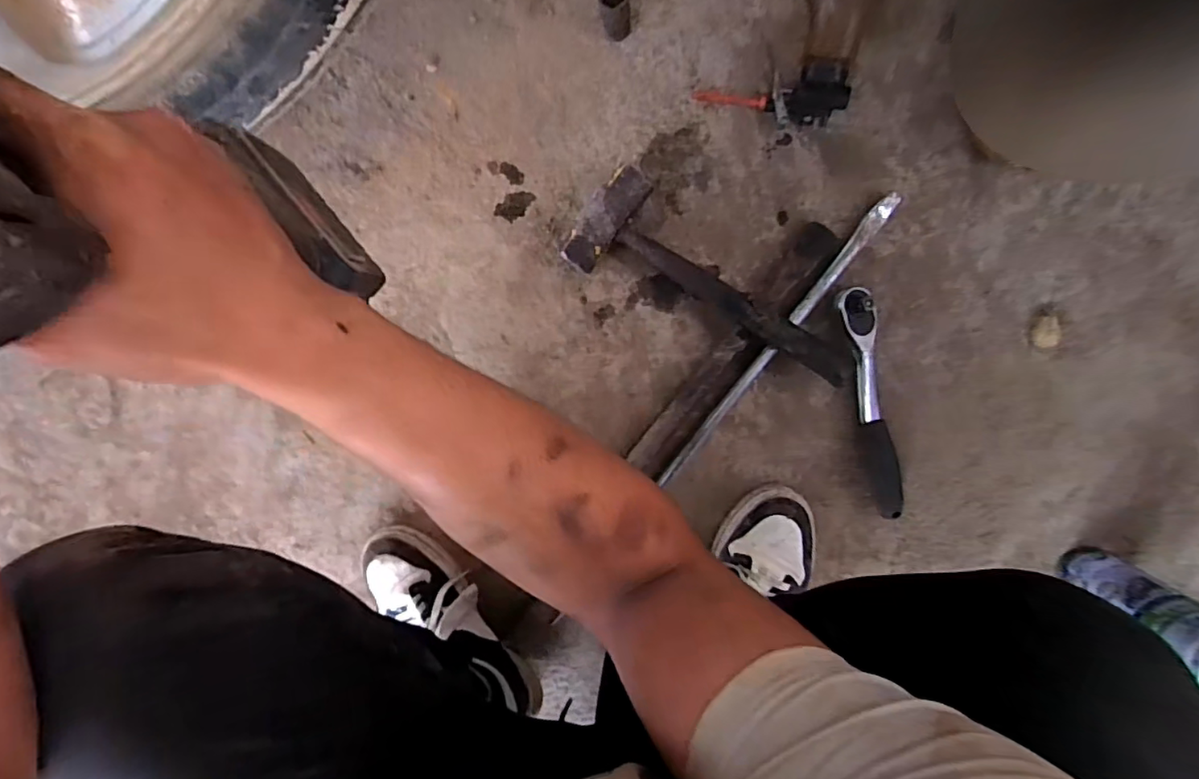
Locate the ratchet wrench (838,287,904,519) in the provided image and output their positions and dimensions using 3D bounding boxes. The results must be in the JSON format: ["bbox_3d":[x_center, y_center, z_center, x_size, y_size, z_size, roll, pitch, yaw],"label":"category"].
[{"bbox_3d":[0.282,0.017,0.576,0.033,0.031,0.238,-14,95,6],"label":"ratchet wrench"}]

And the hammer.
[{"bbox_3d":[0.111,-0.089,0.566,0.296,0.062,0.102,38,98,0],"label":"hammer"}]

